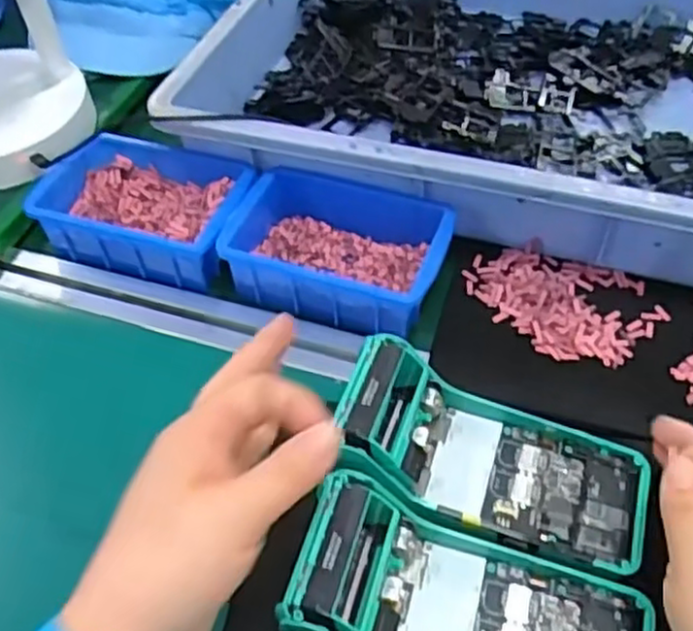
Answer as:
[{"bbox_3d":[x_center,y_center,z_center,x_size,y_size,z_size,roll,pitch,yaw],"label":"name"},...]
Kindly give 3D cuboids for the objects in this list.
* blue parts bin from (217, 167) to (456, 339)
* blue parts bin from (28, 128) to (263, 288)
[{"bbox_3d":[-0.004,-0.049,0.510,0.147,0.048,0.110,17,53,15],"label":"blue parts bin"},{"bbox_3d":[-0.147,-0.085,0.544,0.146,0.050,0.105,12,52,11],"label":"blue parts bin"}]

